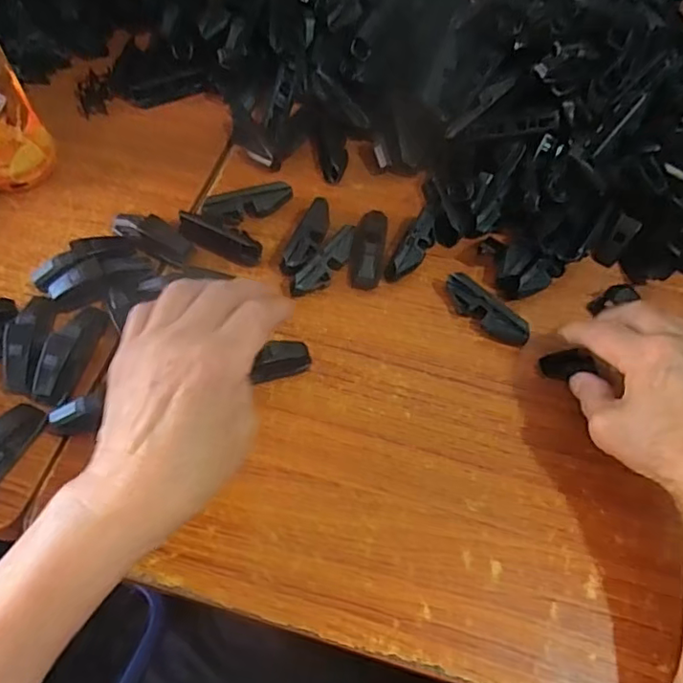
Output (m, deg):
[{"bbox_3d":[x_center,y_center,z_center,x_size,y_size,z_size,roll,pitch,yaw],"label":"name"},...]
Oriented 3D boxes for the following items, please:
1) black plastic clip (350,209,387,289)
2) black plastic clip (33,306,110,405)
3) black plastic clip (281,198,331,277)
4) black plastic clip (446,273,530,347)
[{"bbox_3d":[0.022,-0.075,0.440,0.025,0.021,0.071,9,59,2],"label":"black plastic clip"},{"bbox_3d":[-0.179,0.007,0.374,0.025,0.013,0.068,17,60,6],"label":"black plastic clip"},{"bbox_3d":[-0.025,-0.078,0.441,0.021,0.021,0.077,20,60,8],"label":"black plastic clip"},{"bbox_3d":[0.104,-0.022,0.413,0.069,0.021,0.016,41,65,19],"label":"black plastic clip"}]

